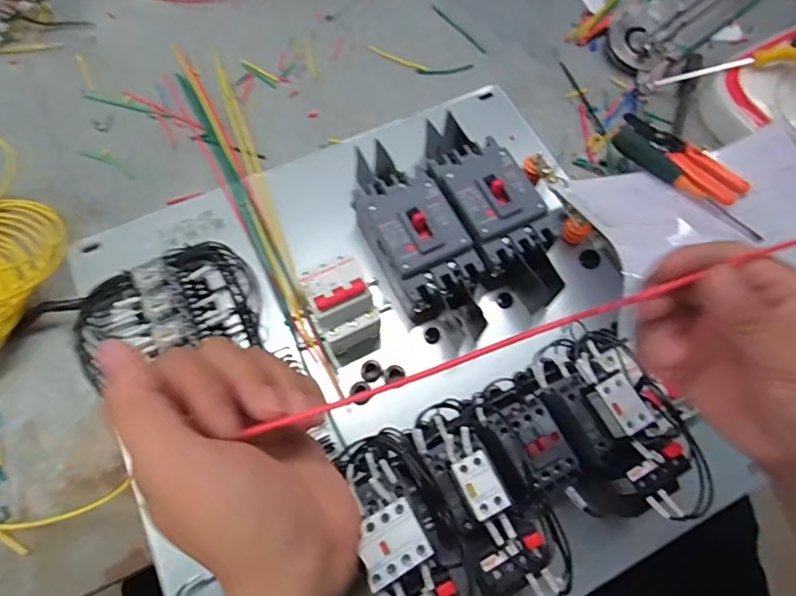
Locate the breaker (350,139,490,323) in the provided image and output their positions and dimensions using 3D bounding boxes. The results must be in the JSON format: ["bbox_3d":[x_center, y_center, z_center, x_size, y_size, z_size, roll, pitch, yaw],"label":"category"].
[{"bbox_3d":[0.007,-0.069,0.501,0.084,0.072,0.180,-27,71,-12],"label":"breaker"}]

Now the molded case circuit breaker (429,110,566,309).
[{"bbox_3d":[0.091,-0.086,0.517,0.076,0.085,0.210,-24,70,-11],"label":"molded case circuit breaker"}]

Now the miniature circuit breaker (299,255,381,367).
[{"bbox_3d":[-0.054,0.007,0.470,0.057,0.077,0.085,-24,70,-11],"label":"miniature circuit breaker"}]

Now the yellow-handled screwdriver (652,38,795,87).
[{"bbox_3d":[0.393,-0.266,0.586,0.158,0.018,0.053,3,64,33],"label":"yellow-handled screwdriver"}]

